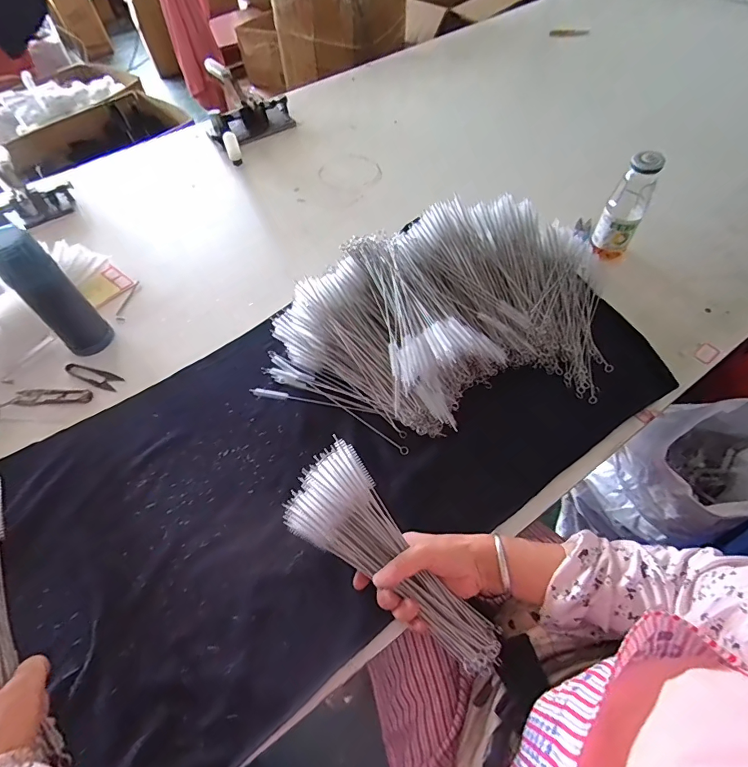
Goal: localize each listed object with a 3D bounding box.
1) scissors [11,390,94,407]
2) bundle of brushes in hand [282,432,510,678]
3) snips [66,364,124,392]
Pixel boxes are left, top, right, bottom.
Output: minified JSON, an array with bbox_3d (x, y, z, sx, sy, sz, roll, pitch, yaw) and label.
[{"bbox_3d":[-0.482,0.021,0.647,0.120,0.004,0.028,-2,56,2],"label":"scissors"},{"bbox_3d":[0.015,0.186,0.444,0.090,0.066,0.251,-41,81,-22],"label":"bundle of brushes in hand"},{"bbox_3d":[-0.433,-0.012,0.665,0.101,0.005,0.029,19,59,15],"label":"snips"}]

